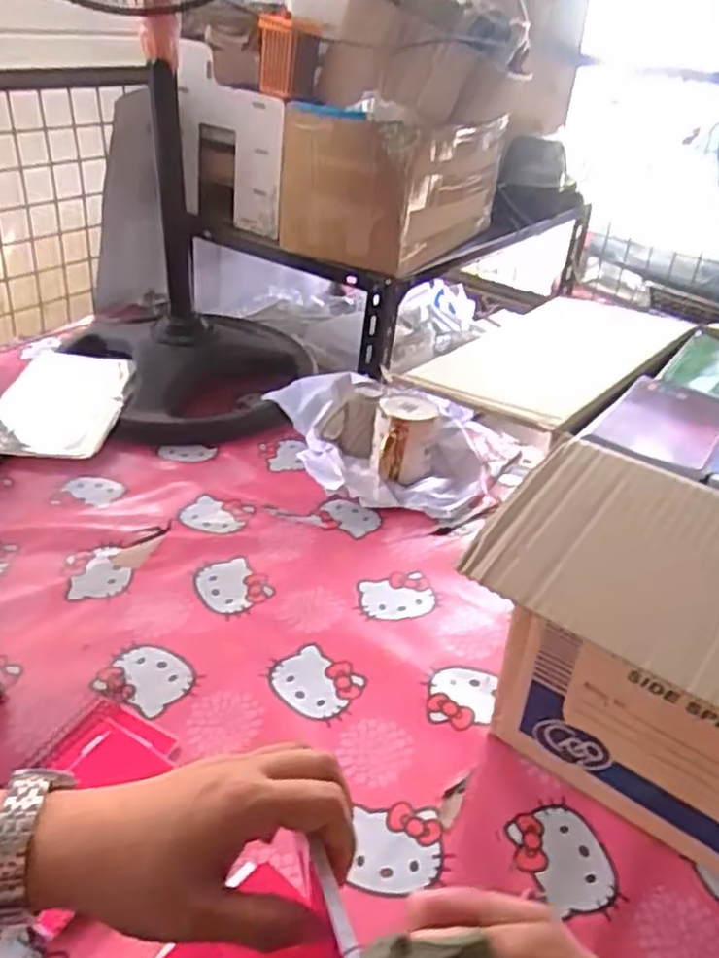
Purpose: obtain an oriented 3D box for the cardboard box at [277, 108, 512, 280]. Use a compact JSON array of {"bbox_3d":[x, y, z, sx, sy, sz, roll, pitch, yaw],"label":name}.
[{"bbox_3d":[0.063,-0.511,1.275,0.243,0.206,0.400,20,36,24],"label":"cardboard box"}]

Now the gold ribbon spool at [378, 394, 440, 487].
[{"bbox_3d":[0.060,-0.049,0.971,0.079,0.092,0.086,4,33,0],"label":"gold ribbon spool"}]

